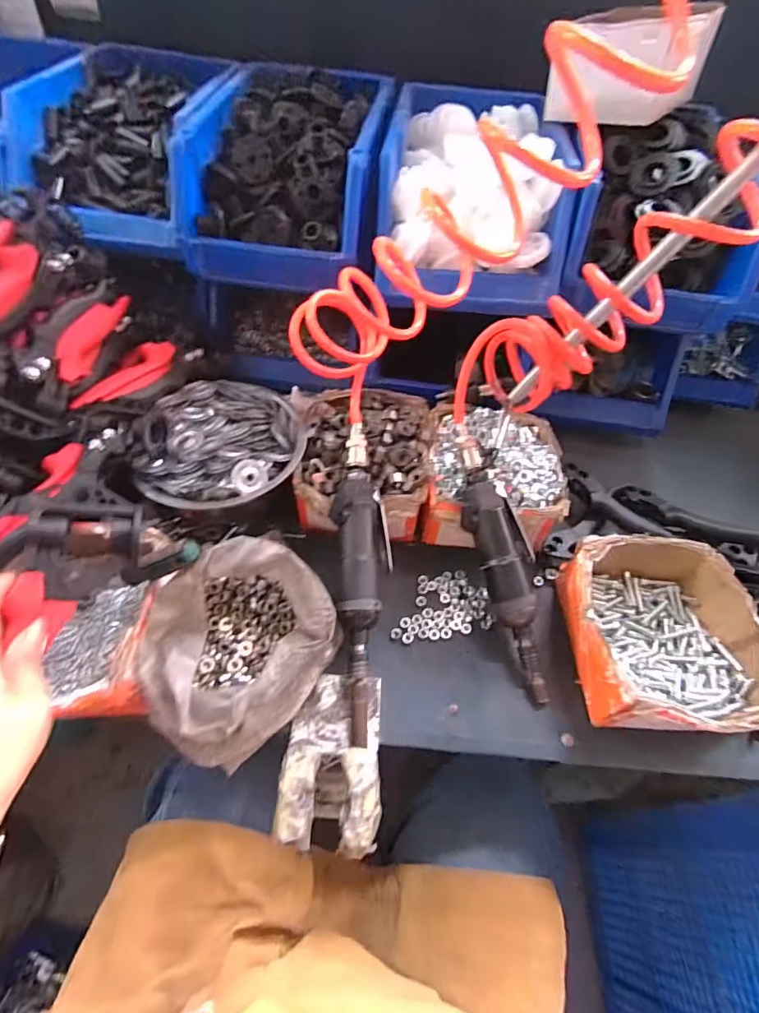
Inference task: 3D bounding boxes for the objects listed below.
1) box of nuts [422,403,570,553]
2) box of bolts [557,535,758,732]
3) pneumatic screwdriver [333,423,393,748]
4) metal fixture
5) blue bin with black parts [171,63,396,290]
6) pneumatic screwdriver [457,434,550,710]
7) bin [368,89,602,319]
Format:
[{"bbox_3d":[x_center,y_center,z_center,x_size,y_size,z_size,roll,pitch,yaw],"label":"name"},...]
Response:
[{"bbox_3d":[0.124,-0.033,0.516,0.149,0.070,0.175,5,54,-2],"label":"box of nuts"},{"bbox_3d":[0.253,0.119,0.424,0.148,0.084,0.169,2,54,-4],"label":"box of bolts"},{"bbox_3d":[-0.015,0.059,0.427,0.052,0.033,0.285,1,71,-5],"label":"pneumatic screwdriver"},{"bbox_3d":[-0.037,0.200,0.371,0.075,0.029,0.126,4,54,-3],"label":"metal fixture"},{"bbox_3d":[-0.104,-0.413,0.562,0.203,0.124,0.323,7,54,0],"label":"blue bin with black parts"},{"bbox_3d":[0.121,0.054,0.442,0.059,0.035,0.253,-9,78,-12],"label":"pneumatic screwdriver"},{"bbox_3d":[0.101,-0.378,0.547,0.197,0.110,0.342,5,54,-2],"label":"bin"}]

